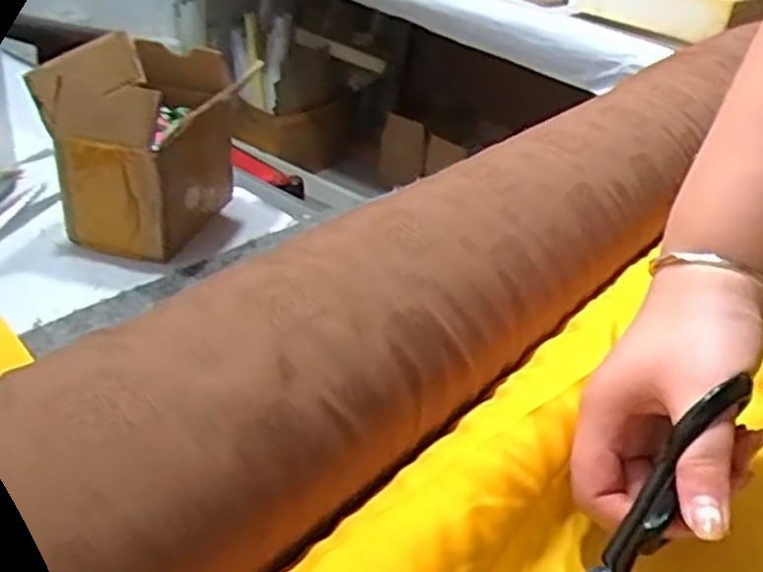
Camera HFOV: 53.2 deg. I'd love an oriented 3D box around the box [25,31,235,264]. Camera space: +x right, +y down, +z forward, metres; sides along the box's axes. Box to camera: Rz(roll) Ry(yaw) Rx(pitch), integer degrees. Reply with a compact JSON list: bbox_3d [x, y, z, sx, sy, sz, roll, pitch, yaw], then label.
[{"bbox_3d":[-0.185,-0.119,0.595,0.107,0.124,0.161,5,33,-2],"label":"box"}]

